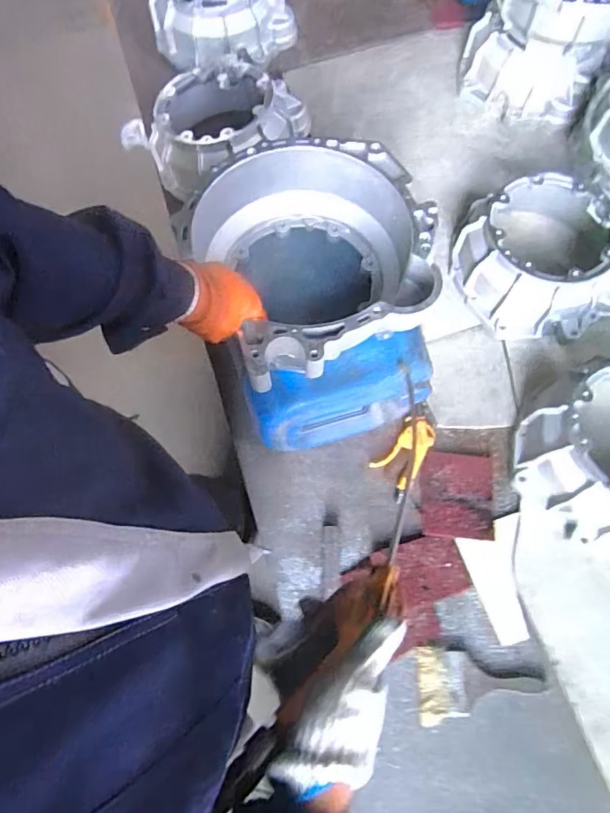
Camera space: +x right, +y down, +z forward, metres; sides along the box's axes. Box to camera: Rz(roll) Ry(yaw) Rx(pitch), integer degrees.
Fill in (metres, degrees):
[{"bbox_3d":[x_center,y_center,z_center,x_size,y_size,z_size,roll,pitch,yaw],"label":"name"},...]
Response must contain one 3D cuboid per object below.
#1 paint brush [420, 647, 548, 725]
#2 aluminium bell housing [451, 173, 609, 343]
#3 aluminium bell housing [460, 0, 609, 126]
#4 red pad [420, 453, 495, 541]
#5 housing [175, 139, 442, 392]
[{"bbox_3d":[0.282,0.445,0.793,0.201,0.015,0.106,0,72,1],"label":"paint brush"},{"bbox_3d":[0.471,-0.290,0.994,0.312,0.155,0.314,0,70,0],"label":"aluminium bell housing"},{"bbox_3d":[0.547,-0.853,1.099,0.316,0.251,0.324,27,72,9],"label":"aluminium bell housing"},{"bbox_3d":[0.272,0.158,0.891,0.126,0.013,0.148,4,72,2],"label":"red pad"},{"bbox_3d":[0.014,-0.210,0.711,0.306,0.131,0.324,0,72,1],"label":"housing"}]

